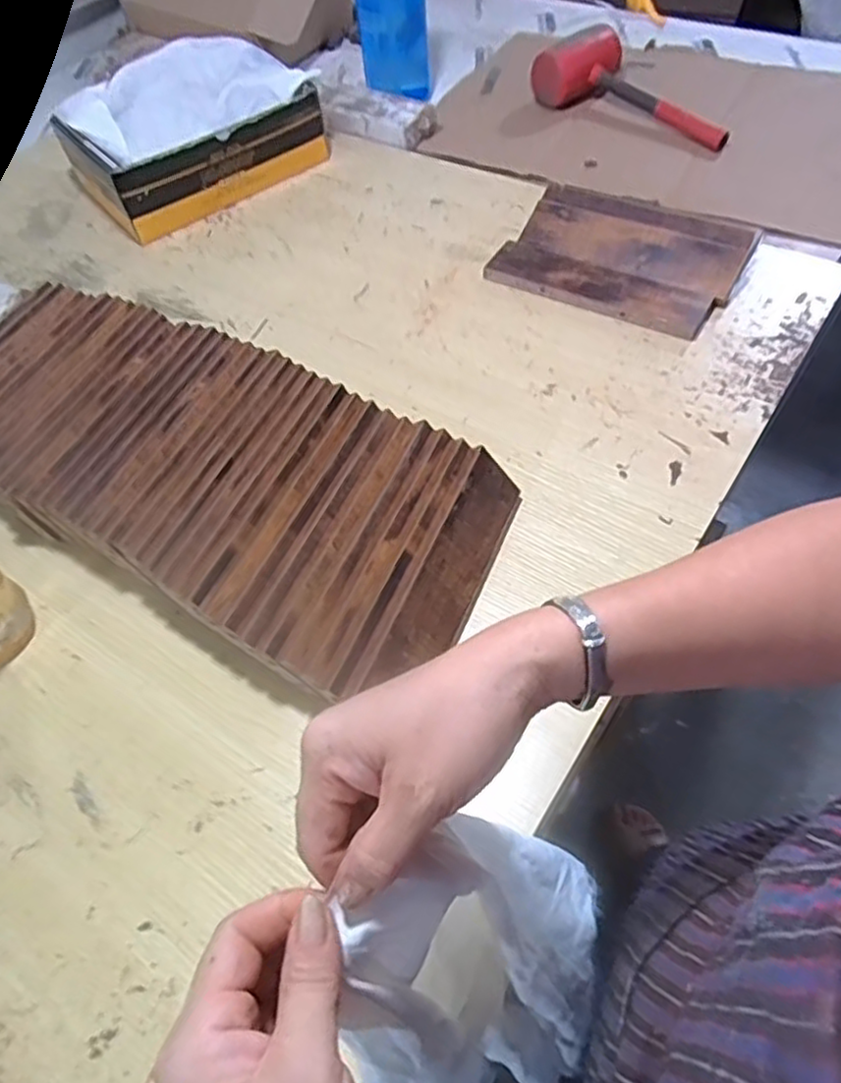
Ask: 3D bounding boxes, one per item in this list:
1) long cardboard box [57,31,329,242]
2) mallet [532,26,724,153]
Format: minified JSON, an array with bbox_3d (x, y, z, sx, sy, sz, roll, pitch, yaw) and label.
[{"bbox_3d":[-0.308,-0.557,0.928,0.303,0.115,0.211,-35,59,-18],"label":"long cardboard box"},{"bbox_3d":[0.317,-0.654,0.982,0.308,0.071,0.115,33,64,24],"label":"mallet"}]

